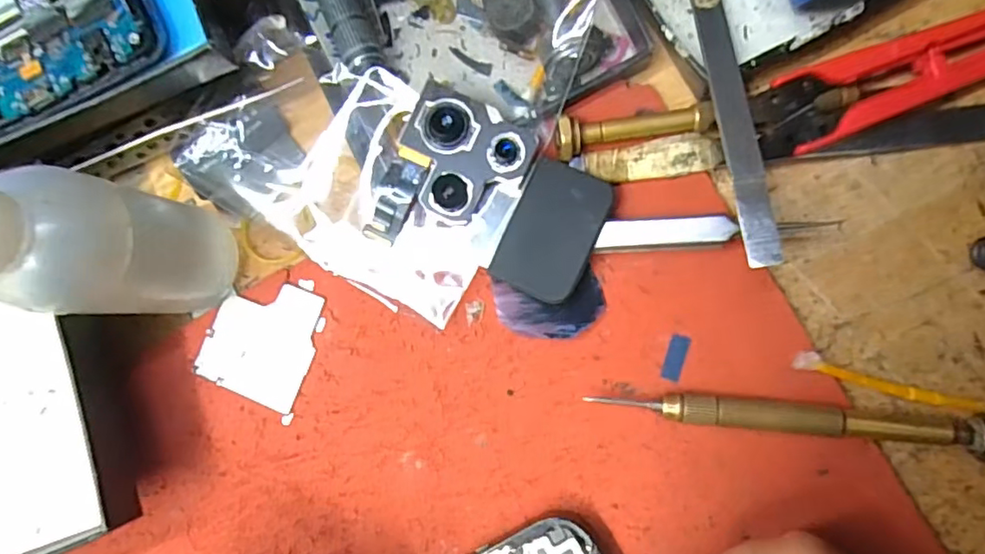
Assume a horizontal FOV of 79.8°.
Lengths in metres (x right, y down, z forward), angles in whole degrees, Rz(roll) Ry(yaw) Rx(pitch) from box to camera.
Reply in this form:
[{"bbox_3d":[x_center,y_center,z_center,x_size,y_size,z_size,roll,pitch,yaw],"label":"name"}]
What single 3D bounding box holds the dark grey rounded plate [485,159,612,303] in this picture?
[{"bbox_3d":[0.018,-0.014,0.176,0.026,0.004,0.041,24,86,15],"label":"dark grey rounded plate"}]

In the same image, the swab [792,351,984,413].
[{"bbox_3d":[0.123,0.032,0.170,0.073,0.009,0.007,13,88,7],"label":"swab"}]

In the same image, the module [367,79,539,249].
[{"bbox_3d":[-0.013,-0.029,0.177,0.037,0.006,0.049,26,96,4],"label":"module"}]

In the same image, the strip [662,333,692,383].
[{"bbox_3d":[0.056,0.025,0.178,0.005,0.004,0.014,19,88,7],"label":"strip"}]

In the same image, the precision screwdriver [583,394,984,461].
[{"bbox_3d":[0.091,0.042,0.168,0.119,0.012,0.012,2,86,7],"label":"precision screwdriver"}]

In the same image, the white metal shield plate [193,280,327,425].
[{"bbox_3d":[-0.076,0.020,0.193,0.036,0.004,0.041,21,89,7],"label":"white metal shield plate"}]

